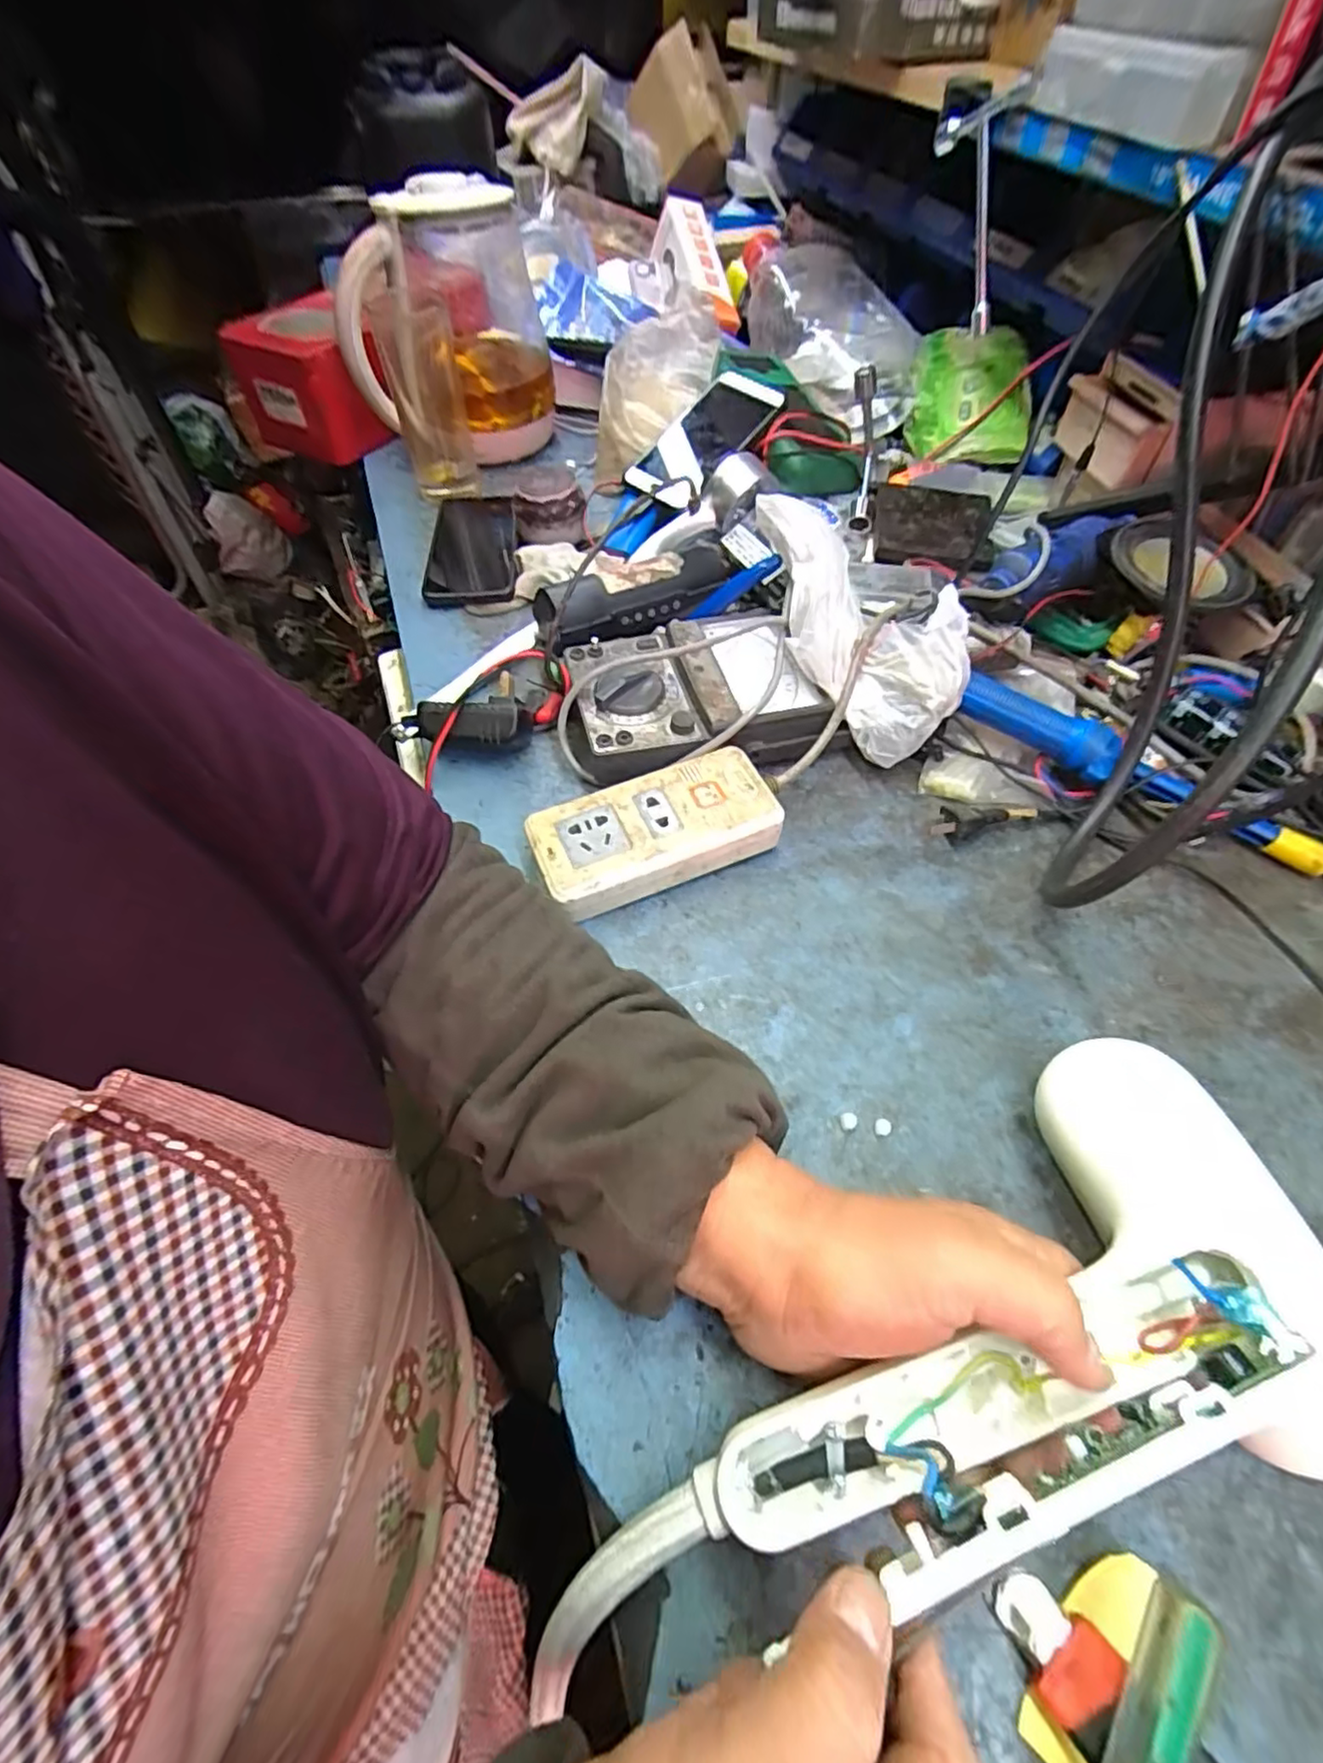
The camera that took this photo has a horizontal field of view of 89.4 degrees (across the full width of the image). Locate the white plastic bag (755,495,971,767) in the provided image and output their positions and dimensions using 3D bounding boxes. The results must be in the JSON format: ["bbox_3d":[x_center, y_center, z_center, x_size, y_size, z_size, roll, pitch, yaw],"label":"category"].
[{"bbox_3d":[0.132,-0.181,0.449,0.104,0.057,0.195,-35,88,-21],"label":"white plastic bag"}]

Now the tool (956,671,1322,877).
[{"bbox_3d":[0.306,-0.069,0.430,0.234,0.040,0.031,30,61,19],"label":"tool"}]

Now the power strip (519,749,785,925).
[{"bbox_3d":[-0.004,-0.028,0.414,0.144,0.038,0.068,-21,59,-14],"label":"power strip"}]

